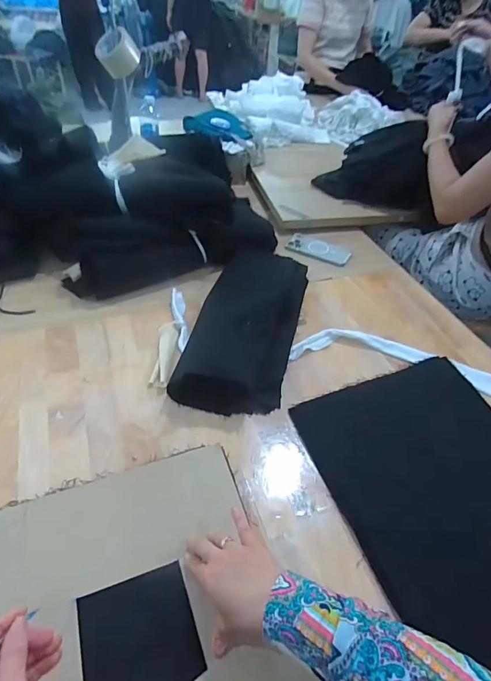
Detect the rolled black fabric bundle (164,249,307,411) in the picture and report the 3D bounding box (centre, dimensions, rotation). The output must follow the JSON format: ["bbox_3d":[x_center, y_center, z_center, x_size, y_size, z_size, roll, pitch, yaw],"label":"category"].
[{"bbox_3d":[0.008,-0.047,0.747,0.174,0.086,0.413,10,45,7],"label":"rolled black fabric bundle"}]

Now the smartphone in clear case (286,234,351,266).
[{"bbox_3d":[0.188,-0.234,1.027,0.158,0.015,0.073,21,47,16],"label":"smartphone in clear case"}]

